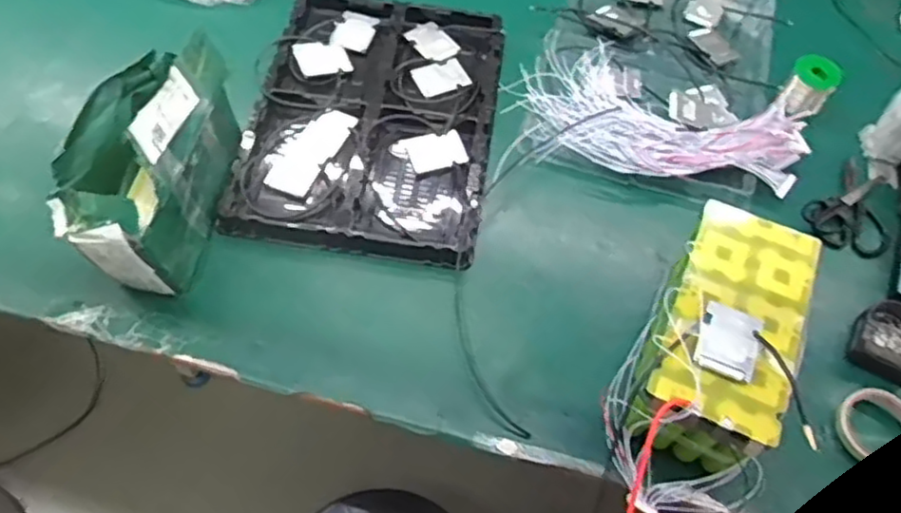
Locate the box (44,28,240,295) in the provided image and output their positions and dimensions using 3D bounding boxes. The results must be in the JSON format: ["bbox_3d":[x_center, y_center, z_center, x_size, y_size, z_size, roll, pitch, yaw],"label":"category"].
[{"bbox_3d":[-0.394,-0.125,0.877,0.161,0.204,0.297,9,61,1],"label":"box"}]

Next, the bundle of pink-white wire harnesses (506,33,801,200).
[{"bbox_3d":[0.320,-0.217,1.057,0.430,0.045,0.251,22,62,9],"label":"bundle of pink-white wire harnesses"}]

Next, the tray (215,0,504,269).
[{"bbox_3d":[-0.114,-0.219,1.055,0.344,0.035,0.481,9,61,1],"label":"tray"}]

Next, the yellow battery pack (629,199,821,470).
[{"bbox_3d":[0.314,0.088,0.803,0.145,0.126,0.290,26,68,10],"label":"yellow battery pack"}]

